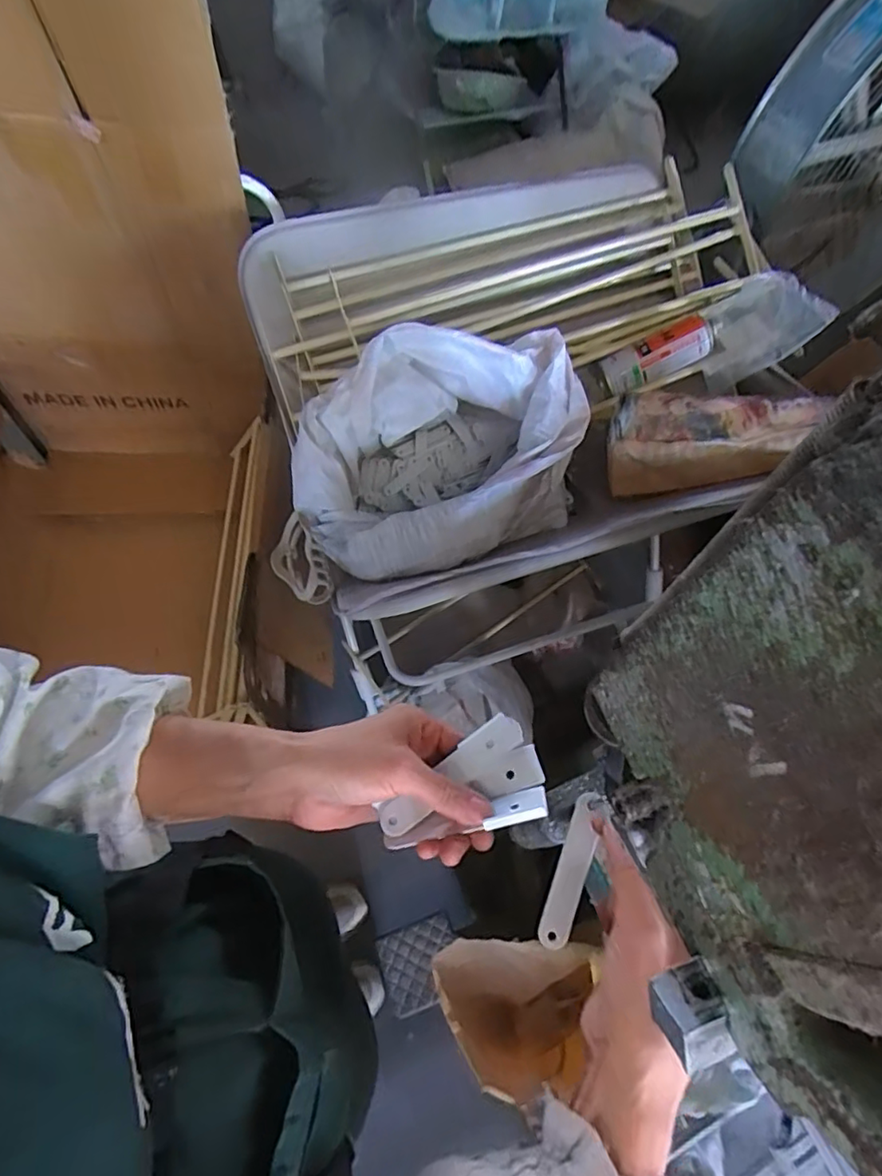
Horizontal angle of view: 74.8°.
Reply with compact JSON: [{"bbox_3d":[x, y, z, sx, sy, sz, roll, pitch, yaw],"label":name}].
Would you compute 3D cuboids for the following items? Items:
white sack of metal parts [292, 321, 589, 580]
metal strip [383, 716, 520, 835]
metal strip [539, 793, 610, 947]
[{"bbox_3d":[0.003,-0.160,0.719,0.364,0.223,0.276,-16,65,-12],"label":"white sack of metal parts"},{"bbox_3d":[0.006,0.112,0.345,0.098,0.005,0.021,-37,70,-5],"label":"metal strip"},{"bbox_3d":[0.077,0.166,0.341,0.018,0.004,0.087,20,78,13],"label":"metal strip"}]

